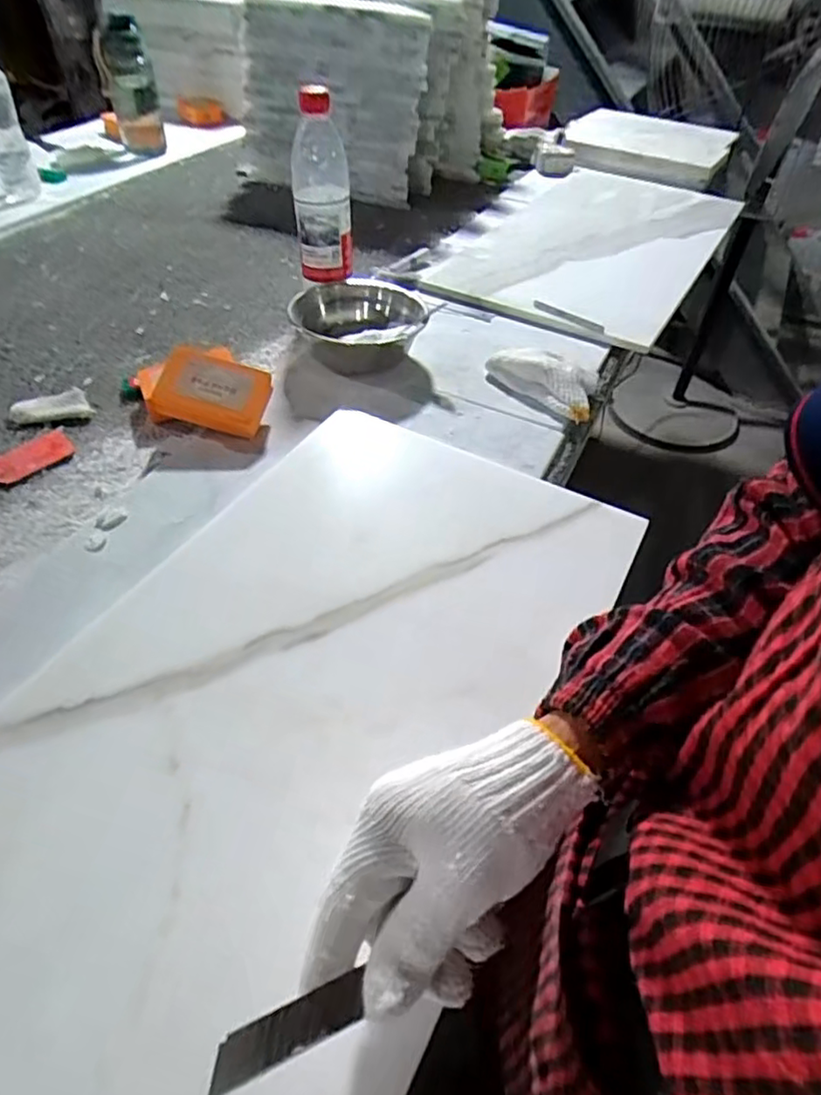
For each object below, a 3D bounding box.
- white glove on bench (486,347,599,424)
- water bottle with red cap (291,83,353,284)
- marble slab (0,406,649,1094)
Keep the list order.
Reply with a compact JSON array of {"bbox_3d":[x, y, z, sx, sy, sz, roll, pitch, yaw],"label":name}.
[{"bbox_3d":[0.146,-0.180,0.676,0.120,0.032,0.067,35,53,29],"label":"white glove on bench"},{"bbox_3d":[-0.100,-0.405,0.732,0.064,0.181,0.065,-4,48,-4],"label":"water bottle with red cap"},{"bbox_3d":[-0.081,0.103,0.390,0.300,0.020,0.591,22,48,19],"label":"marble slab"}]

